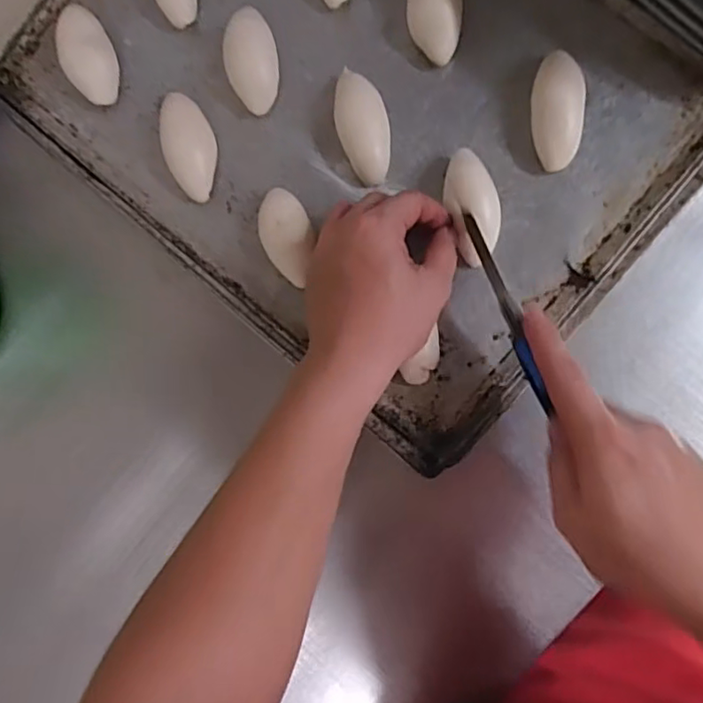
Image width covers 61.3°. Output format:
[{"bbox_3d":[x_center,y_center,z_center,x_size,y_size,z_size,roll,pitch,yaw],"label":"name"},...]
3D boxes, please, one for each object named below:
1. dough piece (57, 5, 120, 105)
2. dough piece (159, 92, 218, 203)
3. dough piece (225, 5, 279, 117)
[{"bbox_3d":[-0.196,-0.220,0.443,0.033,0.029,0.066,-13,88,7],"label":"dough piece"},{"bbox_3d":[-0.119,-0.152,0.440,0.035,0.020,0.079,-11,88,7],"label":"dough piece"},{"bbox_3d":[-0.072,-0.213,0.434,0.036,0.034,0.069,-9,88,7],"label":"dough piece"}]

